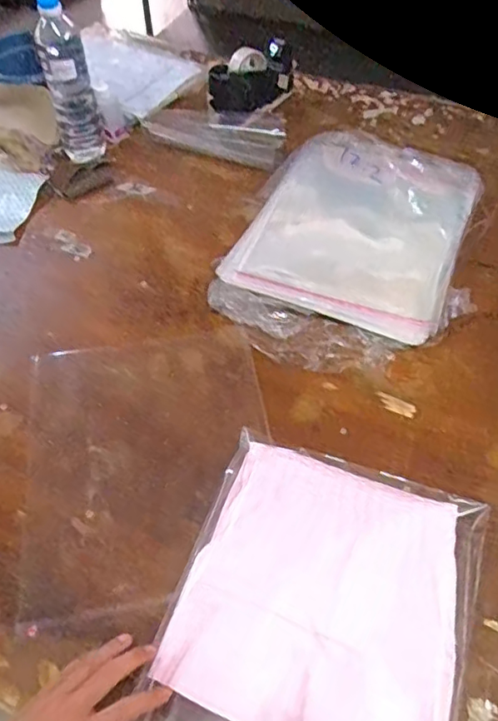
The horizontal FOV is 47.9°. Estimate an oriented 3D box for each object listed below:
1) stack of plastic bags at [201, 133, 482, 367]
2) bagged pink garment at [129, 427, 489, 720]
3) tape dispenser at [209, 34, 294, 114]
[{"bbox_3d":[0.162,-0.194,0.877,0.324,0.046,0.482,18,56,14],"label":"stack of plastic bags"},{"bbox_3d":[0.065,0.264,0.549,0.275,0.036,0.369,18,57,12],"label":"bagged pink garment"},{"bbox_3d":[0.009,-0.540,1.081,0.070,0.095,0.200,37,63,25],"label":"tape dispenser"}]

